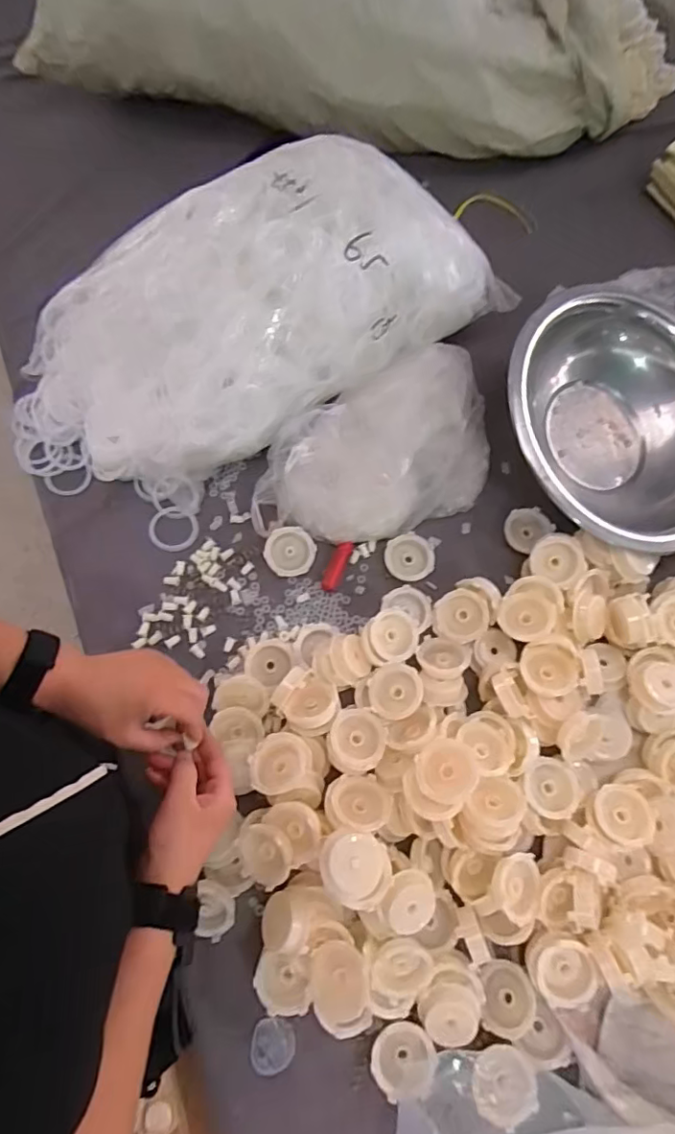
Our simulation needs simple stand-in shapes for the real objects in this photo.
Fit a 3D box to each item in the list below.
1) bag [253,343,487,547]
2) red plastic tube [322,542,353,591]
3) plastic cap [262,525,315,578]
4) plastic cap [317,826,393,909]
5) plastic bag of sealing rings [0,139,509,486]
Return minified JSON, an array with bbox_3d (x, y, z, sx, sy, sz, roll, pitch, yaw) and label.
[{"bbox_3d":[0.045,-0.125,0.619,0.302,0.077,0.177,-27,75,-10],"label":"bag"},{"bbox_3d":[-0.001,0.000,0.611,0.018,0.012,0.057,23,73,5],"label":"red plastic tube"},{"bbox_3d":[-0.053,-0.017,0.609,0.055,0.015,0.053,-10,92,0],"label":"plastic cap"},{"bbox_3d":[0.016,0.256,0.463,0.063,0.024,0.056,35,75,9],"label":"plastic cap"},{"bbox_3d":[-0.114,-0.269,0.611,0.587,0.173,0.253,-24,74,4],"label":"plastic bag of sealing rings"}]

